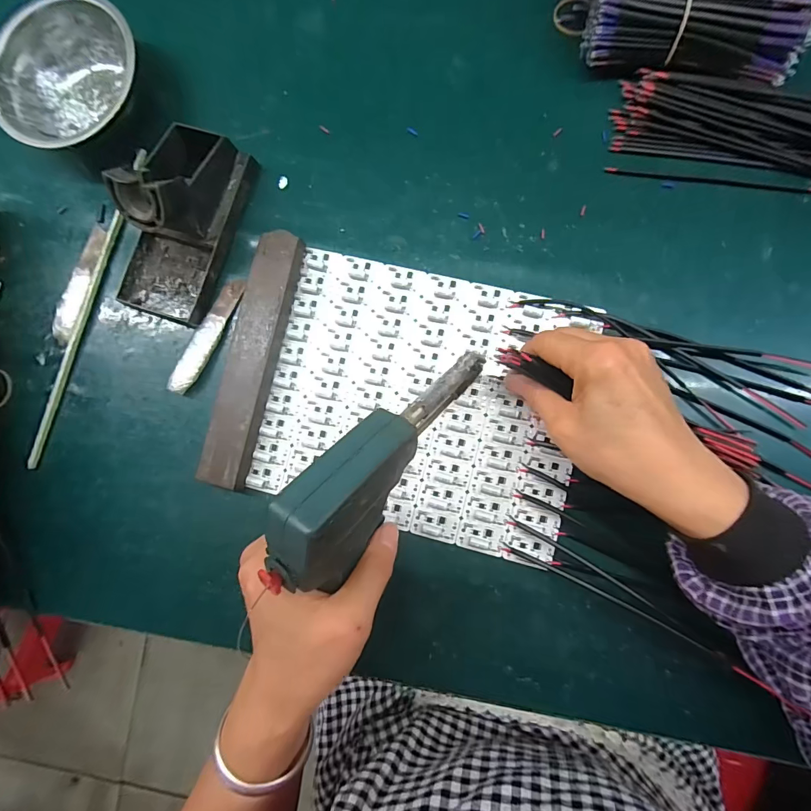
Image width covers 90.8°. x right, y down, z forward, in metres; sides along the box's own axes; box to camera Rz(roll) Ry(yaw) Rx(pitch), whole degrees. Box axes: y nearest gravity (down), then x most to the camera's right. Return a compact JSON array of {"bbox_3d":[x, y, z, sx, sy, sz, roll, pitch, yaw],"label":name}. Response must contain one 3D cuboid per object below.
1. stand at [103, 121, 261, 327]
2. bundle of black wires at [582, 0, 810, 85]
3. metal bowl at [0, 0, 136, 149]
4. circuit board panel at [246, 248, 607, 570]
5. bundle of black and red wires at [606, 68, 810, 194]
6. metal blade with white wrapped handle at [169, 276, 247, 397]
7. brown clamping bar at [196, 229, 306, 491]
[{"bbox_3d":[-0.182,-0.147,0.306,0.075,0.062,0.151,19,87,7],"label":"stand"},{"bbox_3d":[0.212,-0.272,0.294,0.149,0.040,0.051,2,86,6],"label":"bundle of black wires"},{"bbox_3d":[-0.279,-0.273,0.338,0.124,0.042,0.120,0,85,5],"label":"metal bowl"},{"bbox_3d":[0.013,-0.006,0.307,0.233,0.007,0.194,13,87,6],"label":"circuit board panel"},{"bbox_3d":[0.268,-0.204,0.301,0.211,0.012,0.074,11,86,6],"label":"bundle of black and red wires"},{"bbox_3d":[-0.162,-0.058,0.323,0.021,0.010,0.102,22,88,7],"label":"metal blade with white wrapped handle"},{"bbox_3d":[-0.120,-0.038,0.313,0.037,0.018,0.198,12,87,6],"label":"brown clamping bar"}]

